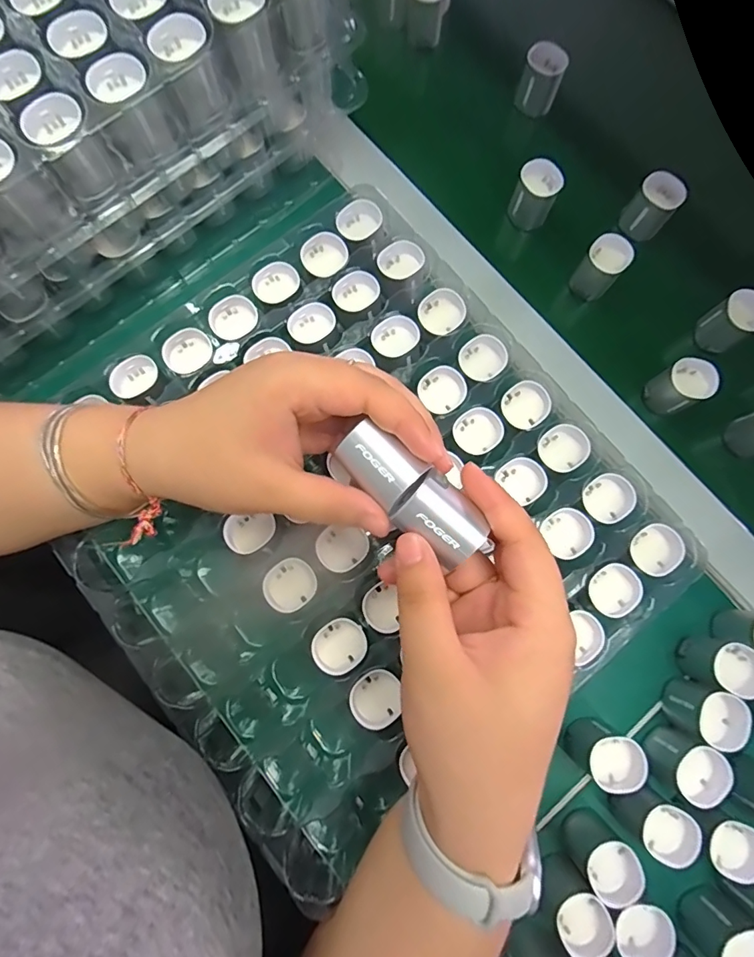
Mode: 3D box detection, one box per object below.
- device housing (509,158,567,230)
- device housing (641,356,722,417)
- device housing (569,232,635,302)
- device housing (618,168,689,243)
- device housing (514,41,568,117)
[{"bbox_3d":[0.118,-0.212,0.356,0.030,0.038,0.026,27,80,4],"label":"device housing"},{"bbox_3d":[0.209,-0.063,0.328,0.031,0.032,0.029,-32,82,-7],"label":"device housing"},{"bbox_3d":[0.163,-0.154,0.348,0.028,0.035,0.031,39,81,6],"label":"device housing"},{"bbox_3d":[0.206,-0.203,0.357,0.031,0.033,0.034,0,80,-1],"label":"device housing"},{"bbox_3d":[0.130,-0.317,0.379,0.030,0.038,0.026,19,80,2],"label":"device housing"}]

